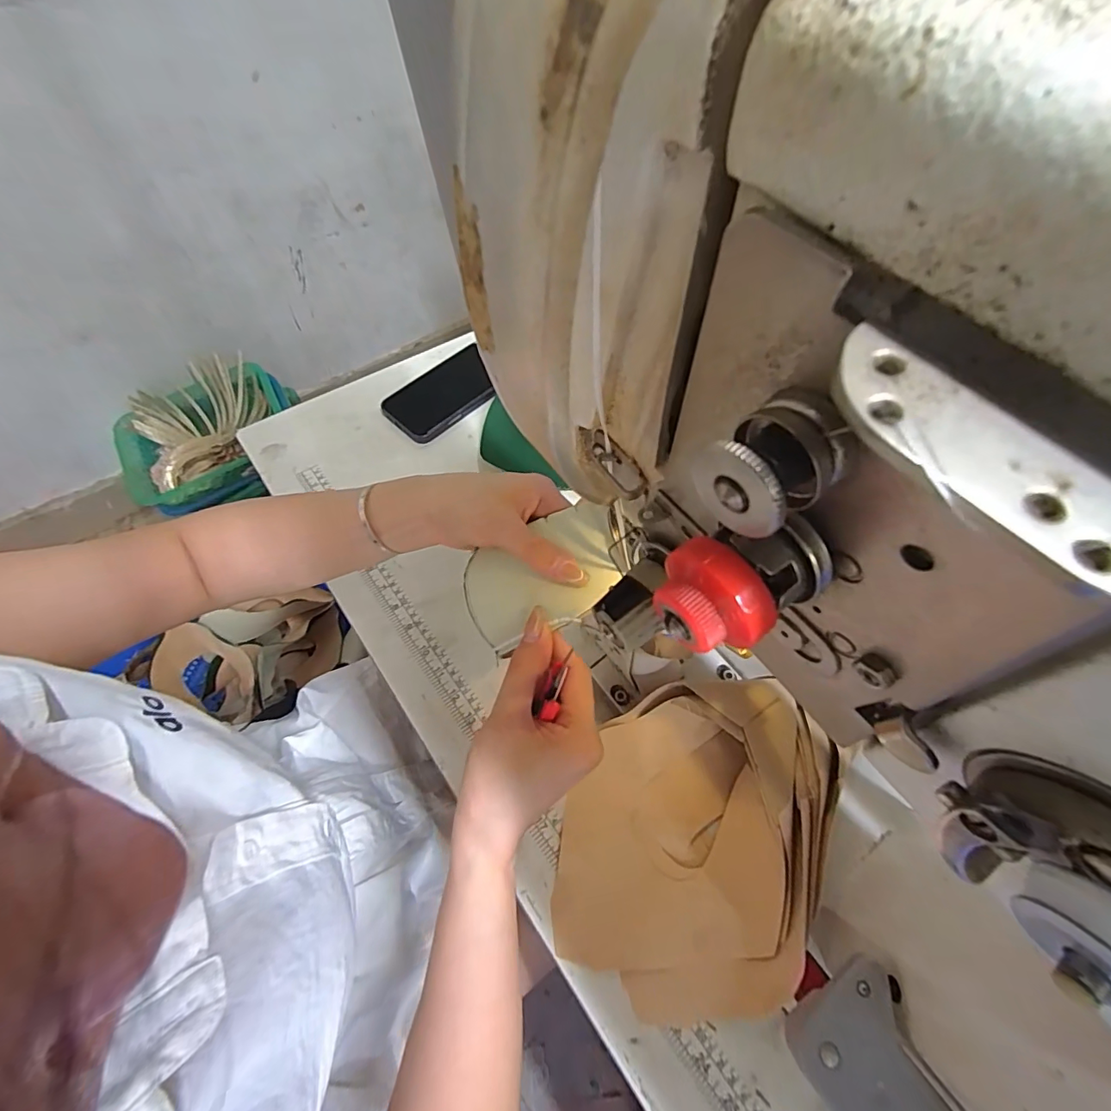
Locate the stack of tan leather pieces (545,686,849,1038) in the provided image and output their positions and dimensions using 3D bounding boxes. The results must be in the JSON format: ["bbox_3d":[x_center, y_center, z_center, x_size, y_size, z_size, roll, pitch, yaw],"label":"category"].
[{"bbox_3d":[0.102,0.204,0.355,0.176,0.083,0.217,19,61,6],"label":"stack of tan leather pieces"}]

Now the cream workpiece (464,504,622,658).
[{"bbox_3d":[-0.008,0.014,0.308,0.102,0.010,0.068,-26,64,10],"label":"cream workpiece"}]

